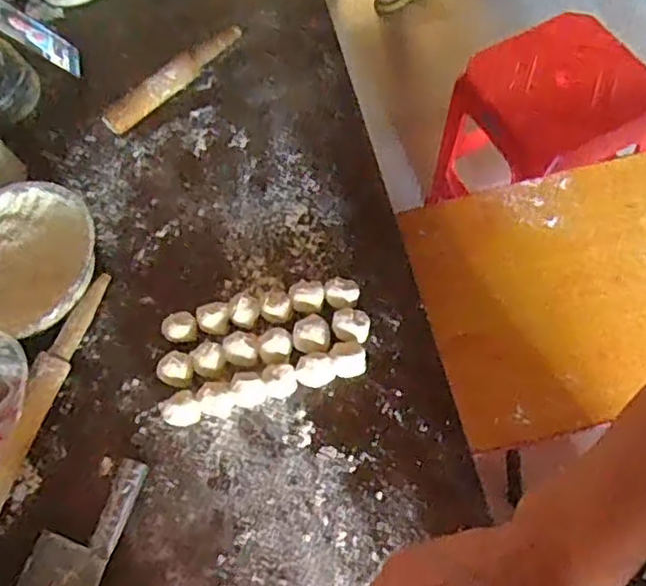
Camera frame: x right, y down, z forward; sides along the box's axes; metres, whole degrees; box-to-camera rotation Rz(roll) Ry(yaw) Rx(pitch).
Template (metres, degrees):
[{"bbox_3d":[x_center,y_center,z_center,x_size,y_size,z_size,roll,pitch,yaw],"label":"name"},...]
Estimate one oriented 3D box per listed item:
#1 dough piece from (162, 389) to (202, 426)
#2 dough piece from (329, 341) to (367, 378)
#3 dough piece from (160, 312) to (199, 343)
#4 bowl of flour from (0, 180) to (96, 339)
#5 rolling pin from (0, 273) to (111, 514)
[{"bbox_3d":[-0.161,0.133,0.754,0.041,0.039,0.031,-30,63,-7],"label":"dough piece"},{"bbox_3d":[0.029,0.074,0.759,0.038,0.025,0.043,-14,62,2],"label":"dough piece"},{"bbox_3d":[-0.173,0.045,0.807,0.041,0.034,0.036,-11,62,3],"label":"dough piece"},{"bbox_3d":[-0.391,-0.049,0.863,0.222,0.049,0.193,16,65,12],"label":"bowl of flour"},{"bbox_3d":[-0.333,0.111,0.787,0.032,0.028,0.300,14,64,11],"label":"rolling pin"}]

